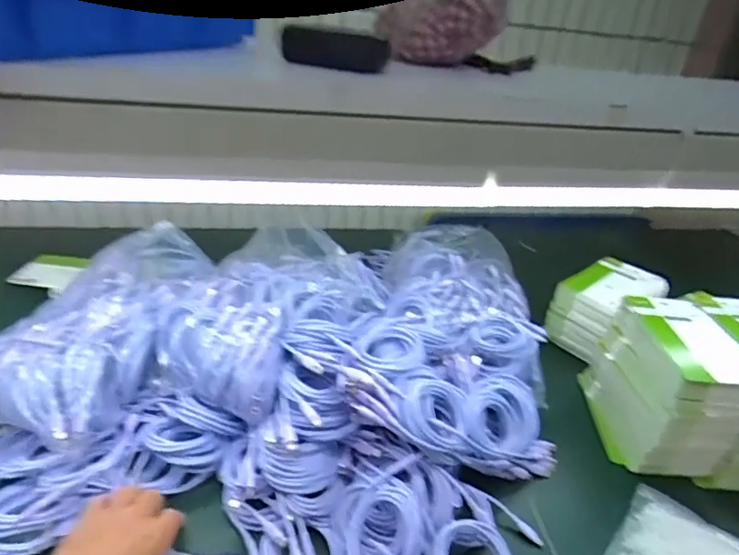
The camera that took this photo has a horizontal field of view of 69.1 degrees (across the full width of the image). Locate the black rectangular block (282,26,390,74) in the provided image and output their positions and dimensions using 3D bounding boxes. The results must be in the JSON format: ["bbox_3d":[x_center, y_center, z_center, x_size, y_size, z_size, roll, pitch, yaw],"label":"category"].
[{"bbox_3d":[-0.027,-0.183,0.433,0.083,0.030,0.014,6,29,-1],"label":"black rectangular block"}]

